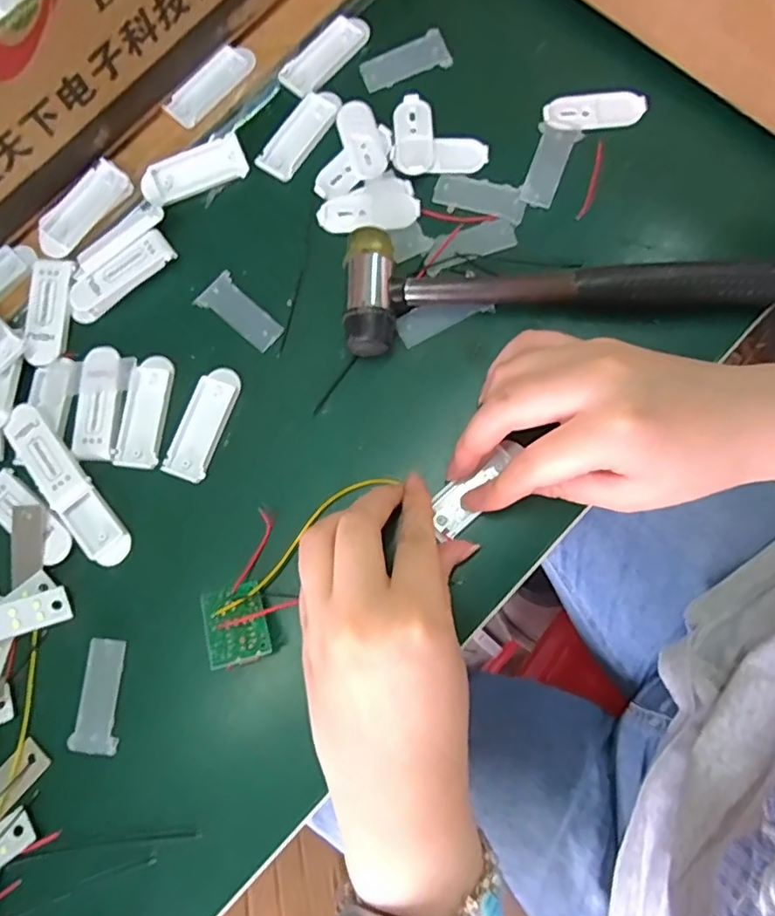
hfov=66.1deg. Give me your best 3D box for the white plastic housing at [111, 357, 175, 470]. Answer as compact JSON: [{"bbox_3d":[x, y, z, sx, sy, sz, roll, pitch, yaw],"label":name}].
[{"bbox_3d":[-0.121,-0.024,0.299,0.021,0.004,0.056,6,78,8],"label":"white plastic housing"}]

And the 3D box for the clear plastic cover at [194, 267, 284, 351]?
[{"bbox_3d":[-0.075,-0.076,0.308,0.047,0.004,0.021,38,84,13],"label":"clear plastic cover"}]

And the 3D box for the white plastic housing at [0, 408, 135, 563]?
[{"bbox_3d":[-0.157,0.013,0.290,0.022,0.006,0.090,-38,76,-3],"label":"white plastic housing"}]

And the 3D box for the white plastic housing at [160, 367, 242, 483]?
[{"bbox_3d":[-0.091,-0.018,0.295,0.021,0.004,0.058,19,80,10],"label":"white plastic housing"}]

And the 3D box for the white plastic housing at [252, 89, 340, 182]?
[{"bbox_3d":[-0.047,-0.177,0.324,0.023,0.004,0.056,32,82,12],"label":"white plastic housing"}]

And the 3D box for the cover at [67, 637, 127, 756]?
[{"bbox_3d":[-0.131,0.108,0.273,0.022,0.006,0.048,3,78,7],"label":"cover"}]

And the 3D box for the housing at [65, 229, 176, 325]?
[{"bbox_3d":[-0.140,-0.095,0.310,0.060,0.005,0.020,-37,76,-3],"label":"housing"}]

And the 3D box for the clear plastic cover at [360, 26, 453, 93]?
[{"bbox_3d":[0.010,-0.218,0.328,0.047,0.009,0.020,-24,76,1],"label":"clear plastic cover"}]

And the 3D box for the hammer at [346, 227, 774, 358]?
[{"bbox_3d":[0.096,-0.087,0.284,0.229,0.033,0.060,-4,77,5],"label":"hammer"}]

